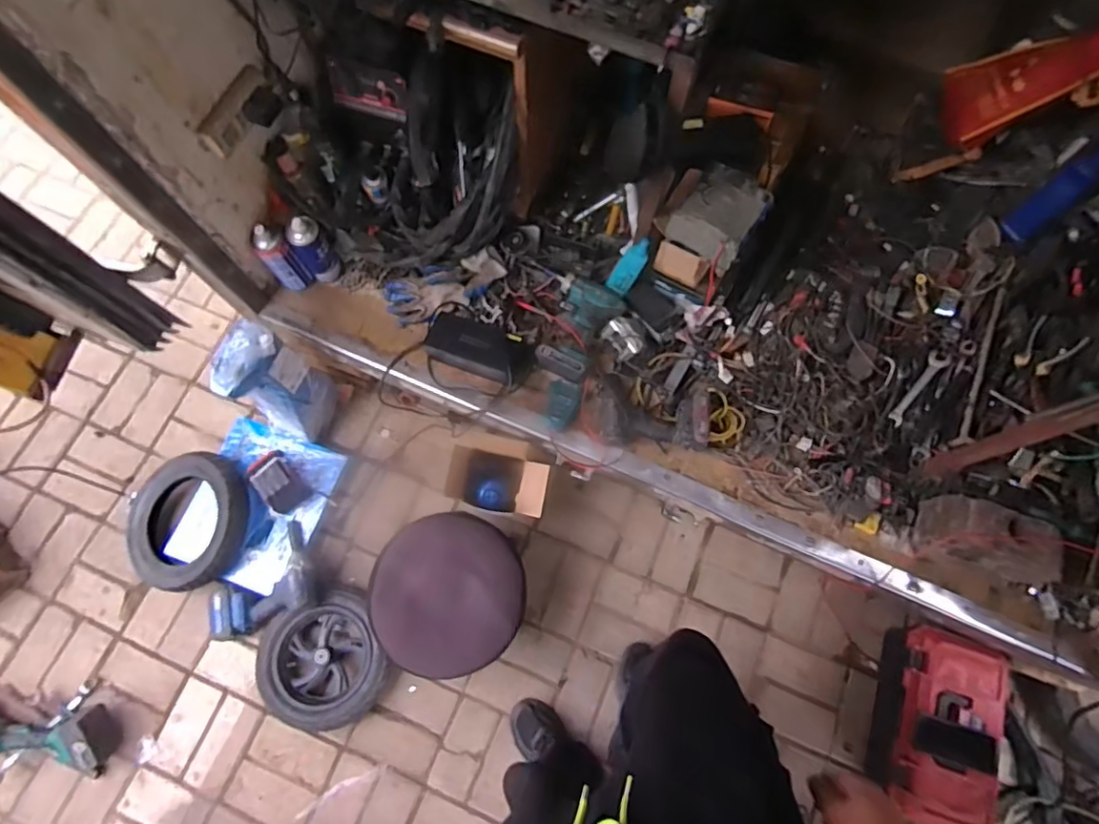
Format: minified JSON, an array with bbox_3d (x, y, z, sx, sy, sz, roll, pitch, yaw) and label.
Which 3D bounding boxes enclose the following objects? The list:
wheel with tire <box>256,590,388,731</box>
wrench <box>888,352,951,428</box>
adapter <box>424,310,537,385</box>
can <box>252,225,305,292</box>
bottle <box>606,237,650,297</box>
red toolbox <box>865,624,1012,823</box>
[{"bbox_3d":[-0.513,0.566,1.250,0.261,0.054,0.268,0,72,0],"label":"wheel with tire"},{"bbox_3d":[0.719,-0.042,1.094,0.035,0.005,0.163,34,90,30],"label":"wrench"},{"bbox_3d":[-0.146,-0.139,1.125,0.229,0.051,0.098,17,73,5],"label":"adapter"},{"bbox_3d":[-0.537,-0.300,1.143,0.058,0.182,0.056,0,72,0],"label":"can"},{"bbox_3d":[0.156,-0.280,1.096,0.028,0.144,0.045,-20,72,-29],"label":"bottle"},{"bbox_3d":[0.785,0.632,1.132,0.181,0.173,0.351,17,73,6],"label":"red toolbox"}]

